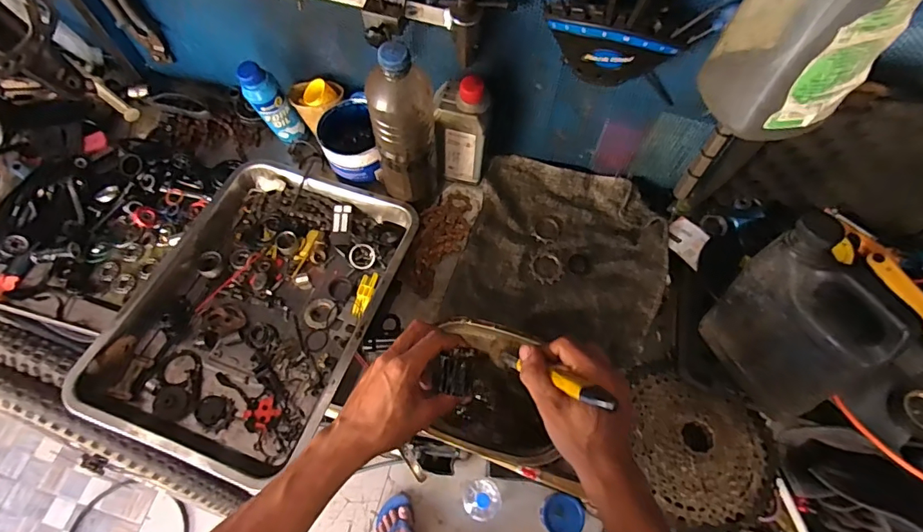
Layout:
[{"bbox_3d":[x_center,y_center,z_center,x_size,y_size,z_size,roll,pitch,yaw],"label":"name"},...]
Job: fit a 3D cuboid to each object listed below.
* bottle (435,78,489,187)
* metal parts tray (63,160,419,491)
[{"bbox_3d":[0.001,-0.181,0.653,0.069,0.176,0.056,7,65,3],"label":"bottle"},{"bbox_3d":[-0.254,0.045,0.616,0.293,0.062,0.390,17,66,8],"label":"metal parts tray"}]

